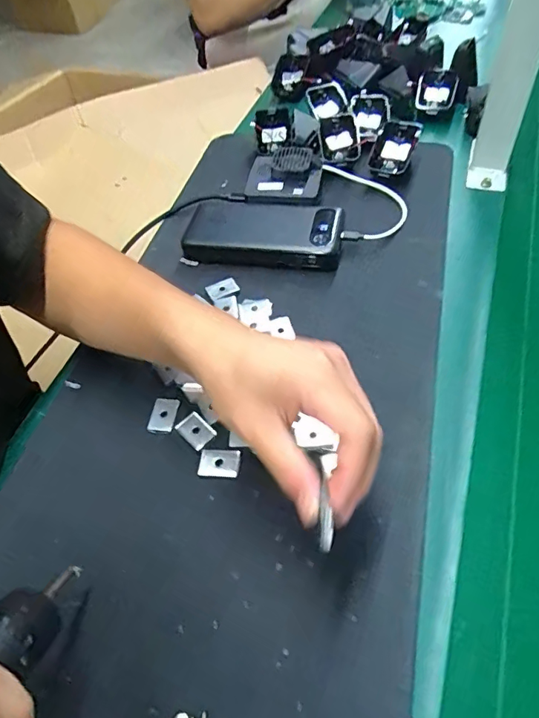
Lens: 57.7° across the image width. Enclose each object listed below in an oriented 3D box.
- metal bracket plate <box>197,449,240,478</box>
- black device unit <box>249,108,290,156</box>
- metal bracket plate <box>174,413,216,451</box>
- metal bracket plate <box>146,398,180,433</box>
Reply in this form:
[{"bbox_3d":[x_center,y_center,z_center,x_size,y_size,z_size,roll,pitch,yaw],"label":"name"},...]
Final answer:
[{"bbox_3d":[-0.037,0.076,0.355,0.029,0.005,0.019,2,53,9],"label":"metal bracket plate"},{"bbox_3d":[0.003,-0.280,0.602,0.045,0.032,0.064,-3,53,2],"label":"black device unit"},{"bbox_3d":[-0.056,0.054,0.373,0.020,0.004,0.030,-40,58,-21],"label":"metal bracket plate"},{"bbox_3d":[-0.084,0.044,0.385,0.020,0.004,0.030,3,53,10],"label":"metal bracket plate"}]

